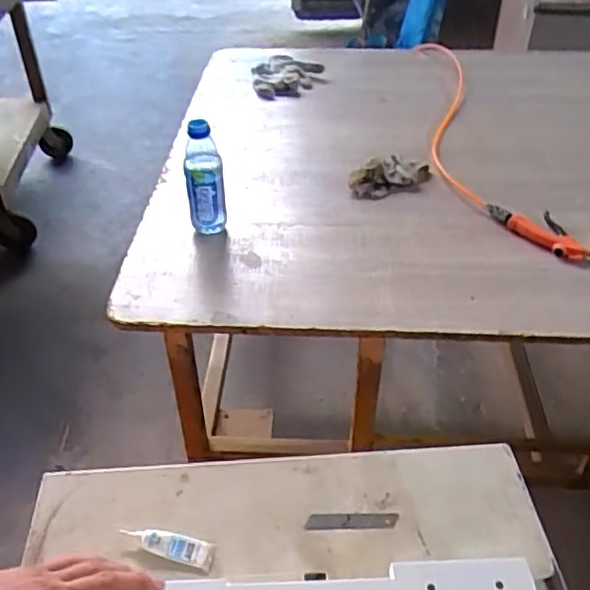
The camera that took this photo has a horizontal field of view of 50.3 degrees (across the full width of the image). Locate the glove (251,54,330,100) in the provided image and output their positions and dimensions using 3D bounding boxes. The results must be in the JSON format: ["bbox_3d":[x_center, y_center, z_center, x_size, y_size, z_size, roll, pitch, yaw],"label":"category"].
[{"bbox_3d":[-0.016,-0.578,1.671,0.188,0.056,0.171,-1,43,1],"label":"glove"}]

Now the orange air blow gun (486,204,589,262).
[{"bbox_3d":[0.470,-0.108,1.124,0.269,0.024,0.079,32,50,32],"label":"orange air blow gun"}]

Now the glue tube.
[{"bbox_3d":[-0.138,0.270,0.679,0.103,0.016,0.030,10,42,12],"label":"glue tube"}]

